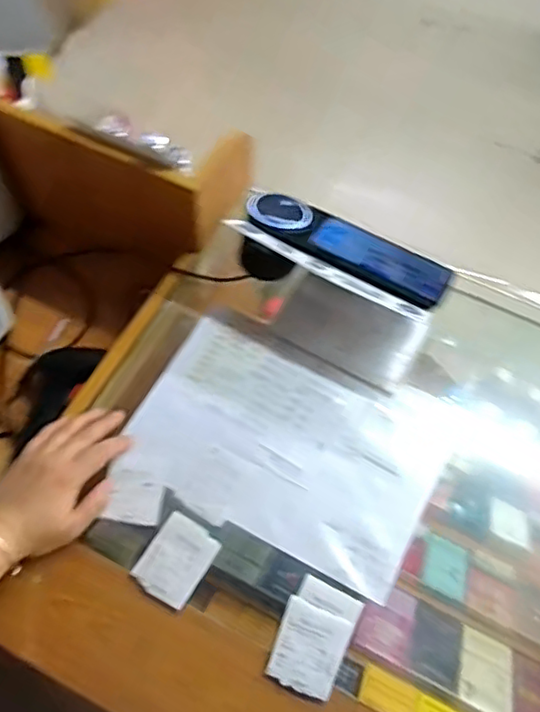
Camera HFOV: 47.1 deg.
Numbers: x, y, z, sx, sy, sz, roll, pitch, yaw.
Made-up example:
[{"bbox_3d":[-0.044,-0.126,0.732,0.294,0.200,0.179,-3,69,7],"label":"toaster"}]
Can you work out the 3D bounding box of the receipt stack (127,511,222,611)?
[{"bbox_3d":[-0.085,0.185,0.564,0.057,0.011,0.071,30,62,13],"label":"receipt stack"}]

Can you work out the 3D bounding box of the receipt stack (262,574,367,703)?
[{"bbox_3d":[0.039,0.245,0.540,0.060,0.011,0.088,24,61,10],"label":"receipt stack"}]

